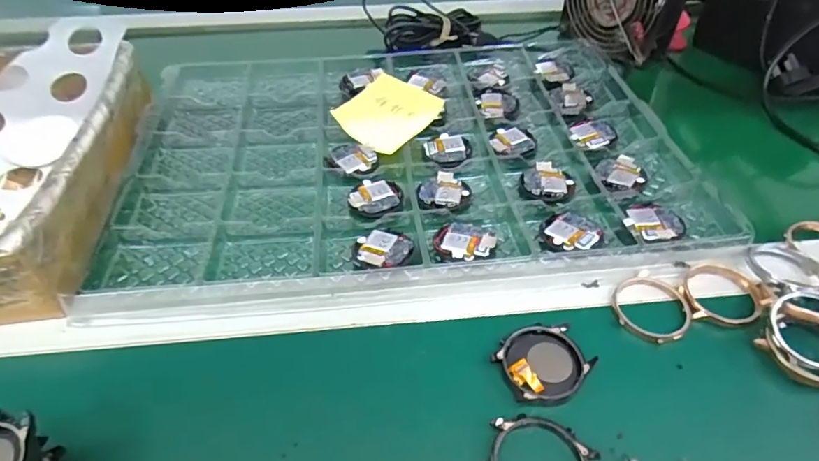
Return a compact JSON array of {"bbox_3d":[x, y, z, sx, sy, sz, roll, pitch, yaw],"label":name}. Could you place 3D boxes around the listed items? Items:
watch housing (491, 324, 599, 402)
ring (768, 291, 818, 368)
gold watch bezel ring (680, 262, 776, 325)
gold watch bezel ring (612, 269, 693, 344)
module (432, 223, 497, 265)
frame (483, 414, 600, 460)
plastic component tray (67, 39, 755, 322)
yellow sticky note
[{"bbox_3d":[0.075,0.073,0.285,0.048,0.012,0.044,-18,48,-17],"label":"watch housing"},{"bbox_3d":[0.230,0.056,0.286,0.046,0.006,0.044,-4,60,6],"label":"ring"},{"bbox_3d":[0.197,0.037,0.318,0.051,0.012,0.043,-11,50,-8],"label":"gold watch bezel ring"},{"bbox_3d":[0.149,0.048,0.314,0.048,0.007,0.045,0,45,0],"label":"gold watch bezel ring"},{"bbox_3d":[0.038,0.007,0.354,0.043,0.008,0.037,-5,45,-6],"label":"module"},{"bbox_3d":[0.063,0.115,0.248,0.053,0.006,0.047,13,46,13],"label":"frame"},{"bbox_3d":[-0.010,-0.081,0.436,0.432,0.028,0.309,-6,45,-6],"label":"plastic component tray"},{"bbox_3d":[-0.020,-0.103,0.454,0.075,0.025,0.072,32,53,28],"label":"yellow sticky note"}]

